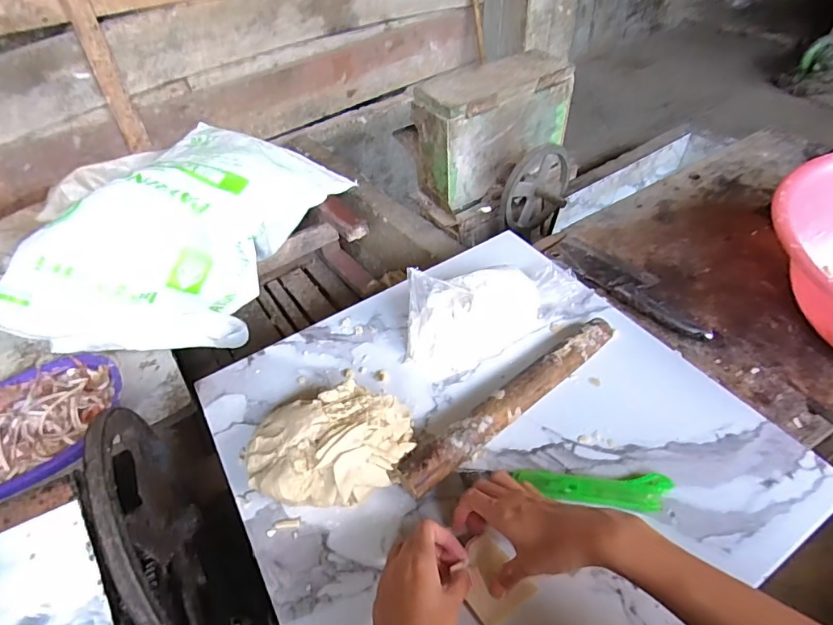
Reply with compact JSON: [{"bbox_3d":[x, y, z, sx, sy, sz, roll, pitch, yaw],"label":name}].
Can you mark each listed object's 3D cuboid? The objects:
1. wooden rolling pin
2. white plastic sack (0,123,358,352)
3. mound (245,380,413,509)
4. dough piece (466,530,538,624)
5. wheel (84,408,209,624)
[{"bbox_3d":[0.109,0.093,0.516,0.299,0.036,0.034,-31,52,-24],"label":"wooden rolling pin"},{"bbox_3d":[-0.457,-0.174,1.009,0.394,0.216,0.671,12,48,15],"label":"white plastic sack"},{"bbox_3d":[-0.087,0.128,0.486,0.161,0.064,0.128,3,46,7],"label":"mound"},{"bbox_3d":[0.062,0.227,0.411,0.052,0.007,0.060,-30,51,-23],"label":"dough piece"},{"bbox_3d":[-0.235,0.216,0.465,0.044,0.268,0.253,-20,48,-15],"label":"wheel"}]

